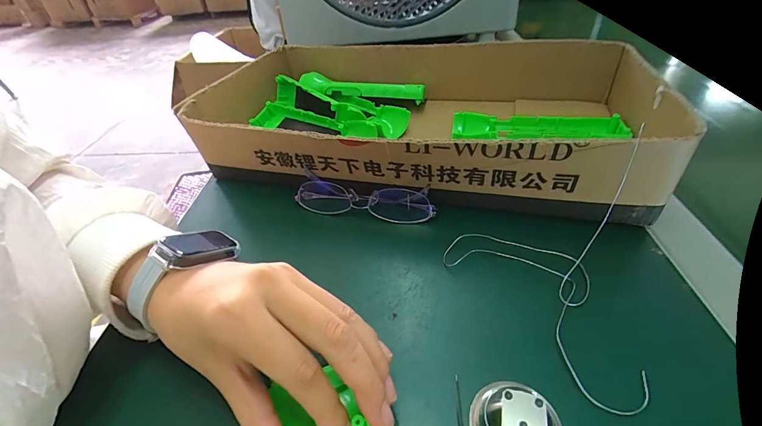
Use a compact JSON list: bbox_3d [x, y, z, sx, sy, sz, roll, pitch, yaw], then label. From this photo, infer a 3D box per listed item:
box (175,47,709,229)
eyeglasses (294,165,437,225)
[{"bbox_3d":[0.043,-0.106,0.375,0.437,0.079,0.235,8,42,14],"label":"box"},{"bbox_3d":[-0.016,-0.012,0.315,0.125,0.030,0.024,8,42,14],"label":"eyeglasses"}]

